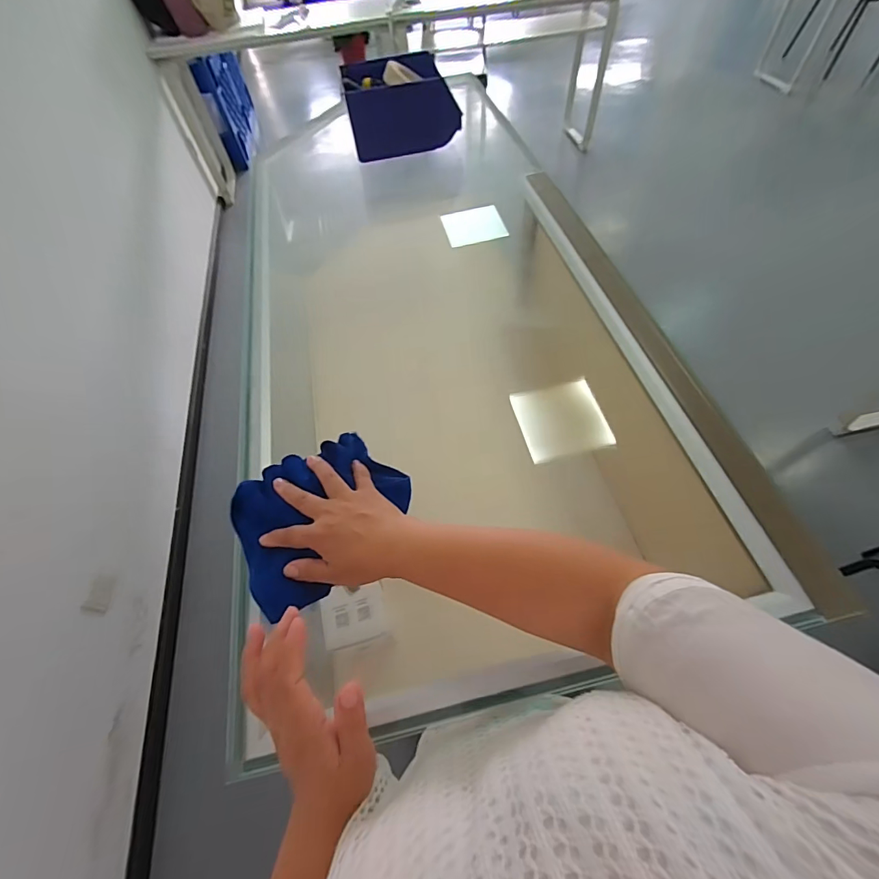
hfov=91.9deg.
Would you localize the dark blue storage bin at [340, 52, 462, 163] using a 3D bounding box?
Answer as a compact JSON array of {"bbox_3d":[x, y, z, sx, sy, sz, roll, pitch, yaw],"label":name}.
[{"bbox_3d":[-0.075,-0.660,0.842,0.210,0.118,0.145,-11,57,-3],"label":"dark blue storage bin"}]

